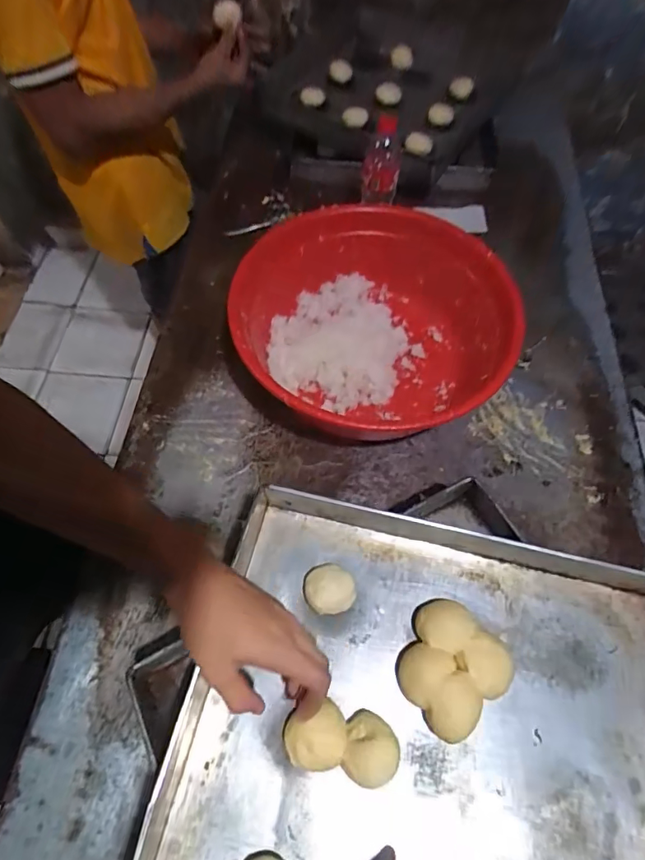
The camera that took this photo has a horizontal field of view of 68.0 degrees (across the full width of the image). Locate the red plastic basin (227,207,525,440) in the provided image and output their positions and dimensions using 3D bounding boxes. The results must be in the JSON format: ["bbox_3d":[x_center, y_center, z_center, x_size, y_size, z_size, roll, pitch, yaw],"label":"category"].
[{"bbox_3d":[0.069,-0.167,0.757,0.412,0.146,0.392,-20,64,-11],"label":"red plastic basin"}]

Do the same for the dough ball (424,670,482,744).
[{"bbox_3d":[0.129,0.270,0.464,0.048,0.036,0.059,34,67,14],"label":"dough ball"}]

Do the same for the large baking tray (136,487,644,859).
[{"bbox_3d":[0.106,0.320,0.442,0.486,0.064,0.472,13,64,5],"label":"large baking tray"}]

